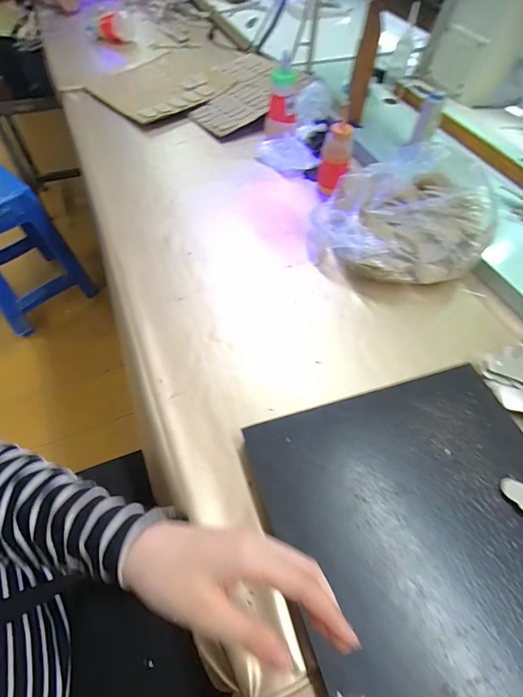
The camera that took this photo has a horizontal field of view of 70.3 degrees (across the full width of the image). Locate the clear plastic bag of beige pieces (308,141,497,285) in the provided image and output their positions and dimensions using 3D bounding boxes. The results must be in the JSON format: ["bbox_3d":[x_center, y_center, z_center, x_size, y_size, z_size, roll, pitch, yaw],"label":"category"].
[{"bbox_3d":[0.219,-0.205,0.573,0.237,0.106,0.209,33,61,19],"label":"clear plastic bag of beige pieces"}]

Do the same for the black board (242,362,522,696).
[{"bbox_3d":[0.167,0.173,0.365,0.294,0.012,0.292,-14,58,-10],"label":"black board"}]

